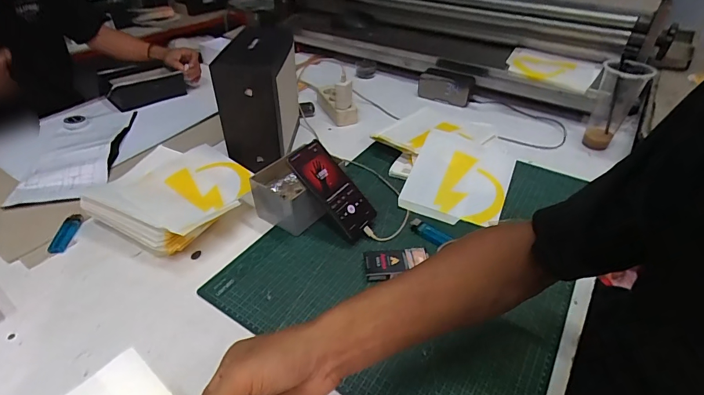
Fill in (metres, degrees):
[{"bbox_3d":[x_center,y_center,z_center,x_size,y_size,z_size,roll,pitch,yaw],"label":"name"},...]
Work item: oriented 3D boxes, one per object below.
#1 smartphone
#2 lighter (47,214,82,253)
[{"bbox_3d":[-0.029,-0.017,0.617,0.162,0.010,0.076,50,51,-3],"label":"smartphone"},{"bbox_3d":[-0.477,0.060,0.631,0.025,0.011,0.080,-8,39,-7],"label":"lighter"}]

